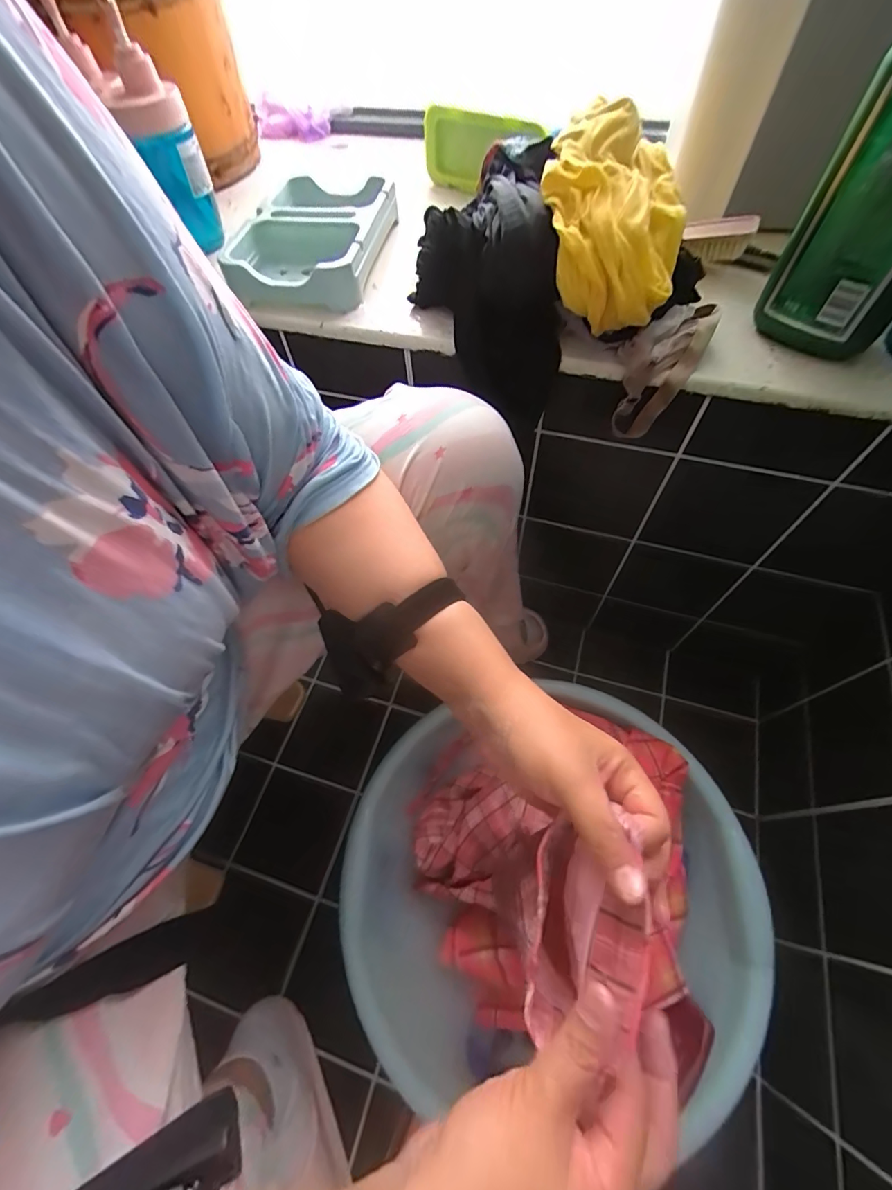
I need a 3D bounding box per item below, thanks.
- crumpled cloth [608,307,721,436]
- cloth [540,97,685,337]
[{"bbox_3d":[0.208,-0.220,0.451,0.065,0.093,0.088,26,65,17],"label":"crumpled cloth"},{"bbox_3d":[0.140,-0.316,0.399,0.122,0.119,0.183,12,61,10],"label":"cloth"}]

